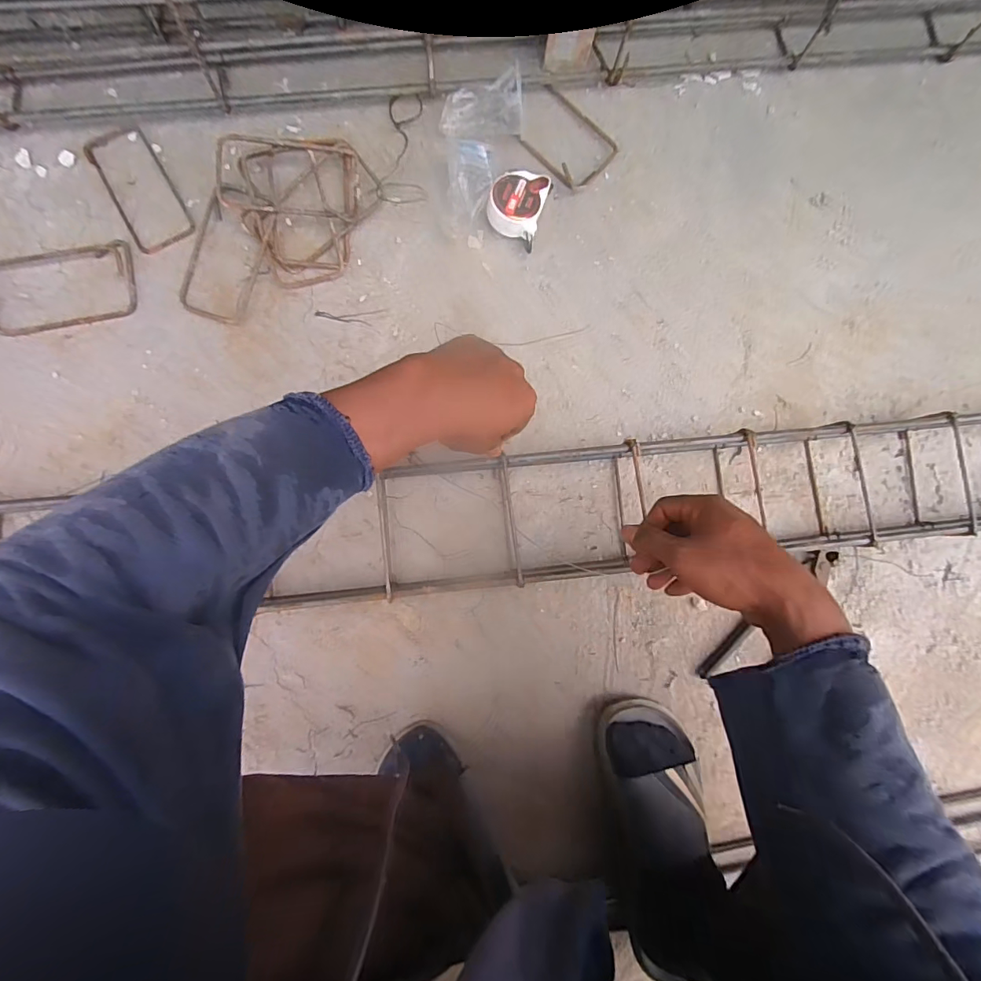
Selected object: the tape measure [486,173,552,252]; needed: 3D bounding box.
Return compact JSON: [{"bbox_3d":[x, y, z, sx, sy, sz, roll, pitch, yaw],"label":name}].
[{"bbox_3d":[0.032,-0.342,0.562,0.064,0.034,0.080,18,85,-4],"label":"tape measure"}]

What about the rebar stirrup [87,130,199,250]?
[{"bbox_3d":[-0.408,-0.351,0.544,0.070,0.006,0.154,-31,90,-6],"label":"rebar stirrup"}]

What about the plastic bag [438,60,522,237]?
[{"bbox_3d":[-0.009,-0.395,0.550,0.097,0.058,0.174,1,86,-5],"label":"plastic bag"}]

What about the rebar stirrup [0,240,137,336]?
[{"bbox_3d":[-0.484,-0.231,0.525,0.157,0.009,0.094,-15,88,-6],"label":"rebar stirrup"}]

